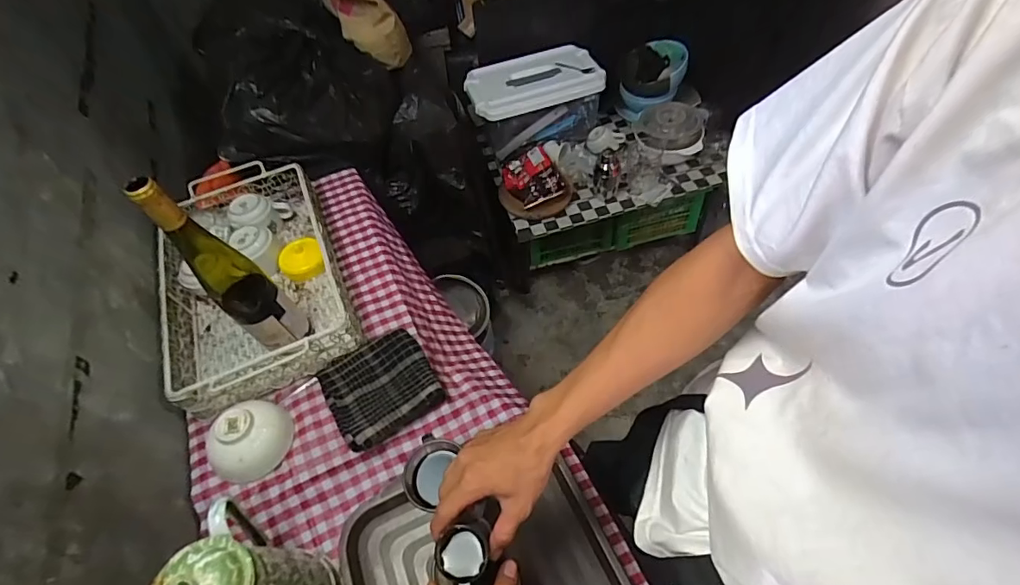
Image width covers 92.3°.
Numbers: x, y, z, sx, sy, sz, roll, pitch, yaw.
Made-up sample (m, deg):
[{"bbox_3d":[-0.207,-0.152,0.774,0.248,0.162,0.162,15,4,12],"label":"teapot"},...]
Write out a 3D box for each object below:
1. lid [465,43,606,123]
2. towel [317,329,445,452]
[{"bbox_3d":[0.065,-0.603,1.369,0.377,0.033,0.220,-19,62,-12],"label":"lid"},{"bbox_3d":[-0.183,0.135,0.700,0.142,0.040,0.134,-31,56,-17],"label":"towel"}]

